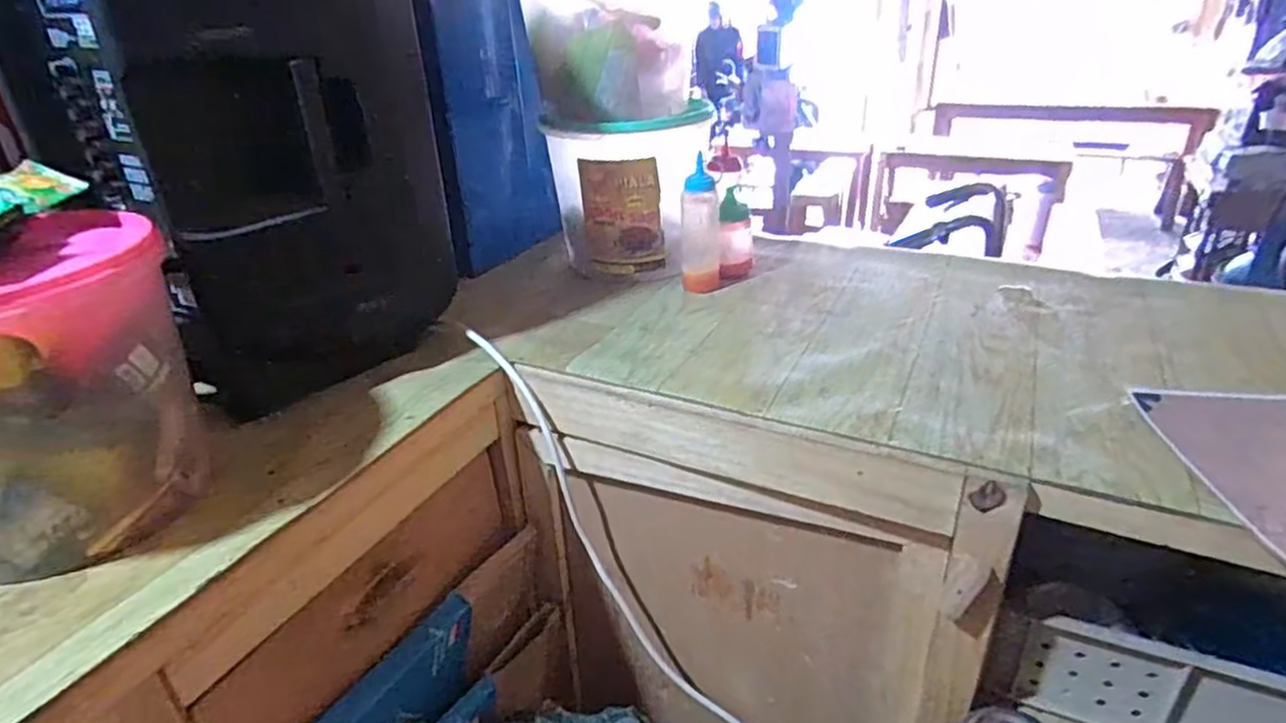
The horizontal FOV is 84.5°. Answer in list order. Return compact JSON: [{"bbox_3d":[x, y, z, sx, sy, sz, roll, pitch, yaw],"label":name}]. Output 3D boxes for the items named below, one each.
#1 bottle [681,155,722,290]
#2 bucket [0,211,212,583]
[{"bbox_3d":[0.084,-0.190,1.007,0.057,0.179,0.049,-3,29,0],"label":"bottle"},{"bbox_3d":[-0.509,0.030,0.602,0.219,0.234,0.225,-2,29,1],"label":"bucket"}]

